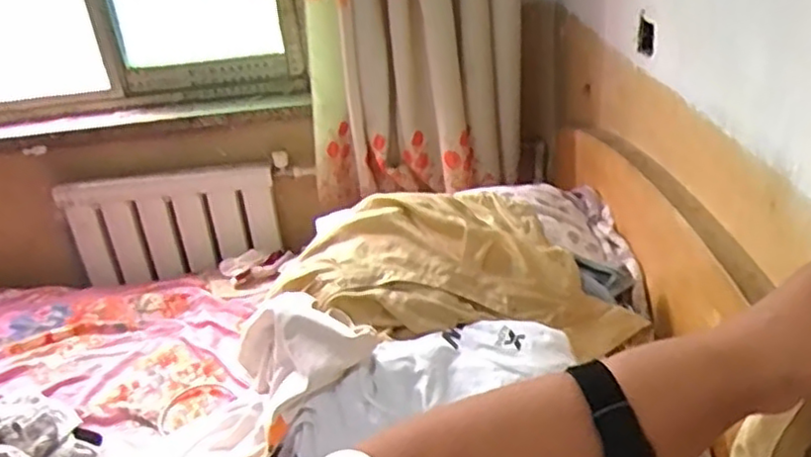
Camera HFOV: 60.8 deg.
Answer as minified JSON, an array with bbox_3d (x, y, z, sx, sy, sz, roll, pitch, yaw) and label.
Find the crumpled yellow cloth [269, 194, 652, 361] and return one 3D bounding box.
[{"bbox_3d":[0.044,0.075,1.105,0.498,0.158,0.311,-7,29,-2],"label":"crumpled yellow cloth"}]

